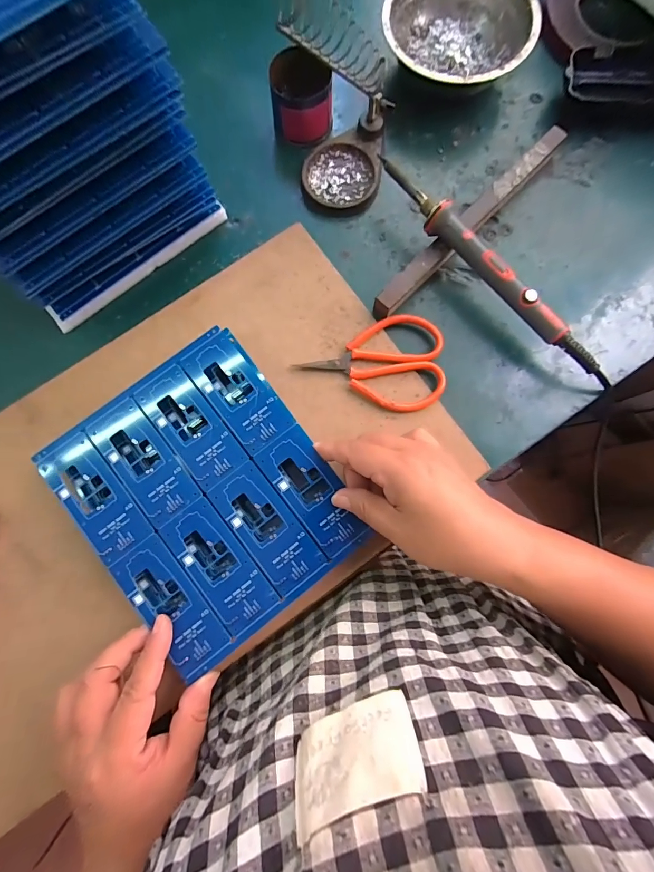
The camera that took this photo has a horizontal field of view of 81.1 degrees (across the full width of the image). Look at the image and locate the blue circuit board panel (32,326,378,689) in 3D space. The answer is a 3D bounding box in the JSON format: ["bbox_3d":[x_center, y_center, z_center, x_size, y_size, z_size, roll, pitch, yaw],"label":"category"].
[{"bbox_3d":[-0.085,0.041,0.274,0.159,0.014,0.184,-38,84,-5],"label":"blue circuit board panel"}]

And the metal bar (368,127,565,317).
[{"bbox_3d":[0.118,-0.177,0.319,0.213,0.021,0.017,-45,85,-6],"label":"metal bar"}]

